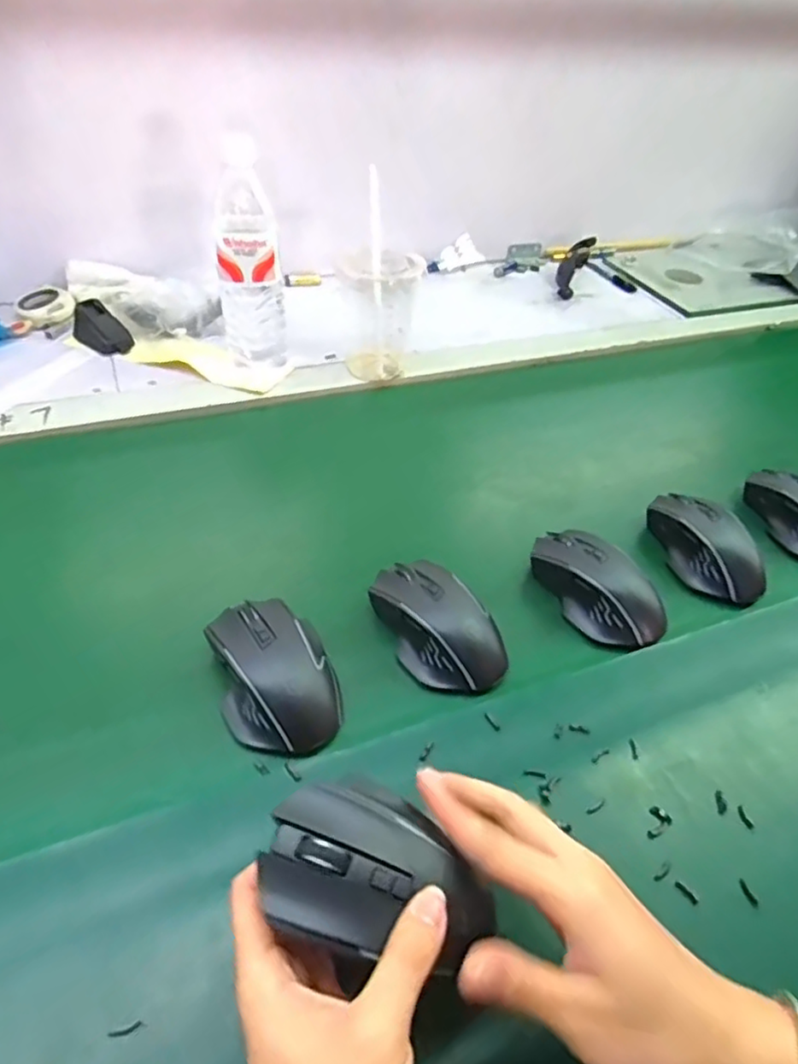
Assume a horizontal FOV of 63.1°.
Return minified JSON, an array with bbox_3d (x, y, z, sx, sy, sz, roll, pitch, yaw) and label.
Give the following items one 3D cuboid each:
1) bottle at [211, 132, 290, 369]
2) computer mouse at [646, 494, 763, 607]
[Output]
[{"bbox_3d":[-0.148,-0.258,0.653,0.065,0.218,0.066,-5,46,-13],"label":"bottle"},{"bbox_3d":[0.259,0.005,0.550,0.062,0.035,0.118,-18,50,-23],"label":"computer mouse"}]

